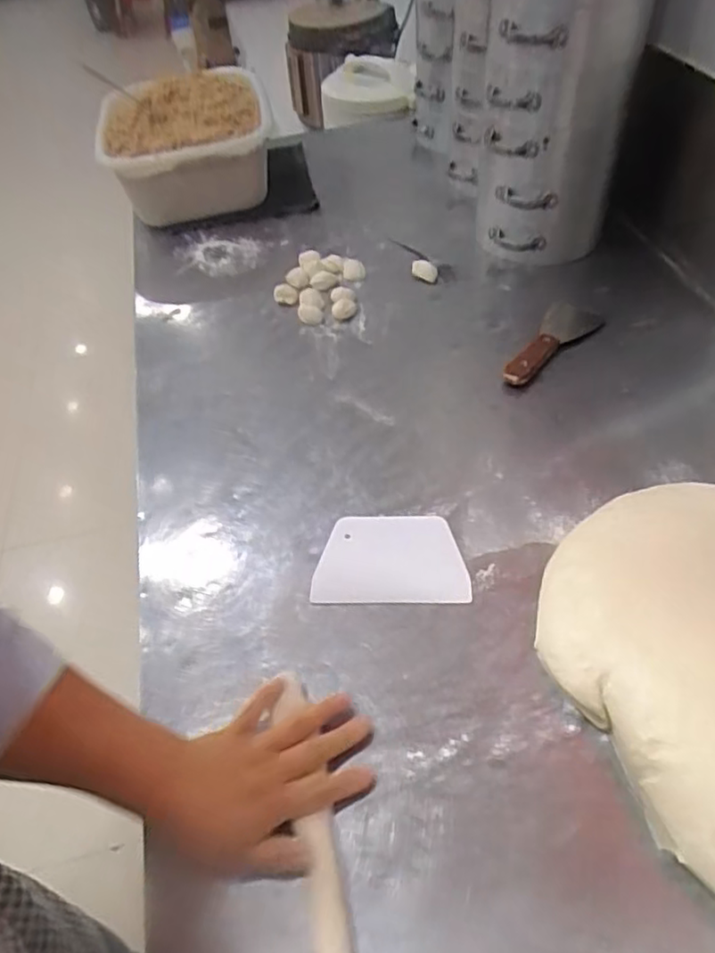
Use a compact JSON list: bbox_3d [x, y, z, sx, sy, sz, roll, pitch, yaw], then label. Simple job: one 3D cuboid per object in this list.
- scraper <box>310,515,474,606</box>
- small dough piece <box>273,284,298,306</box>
[{"bbox_3d":[0.032,0.079,0.627,0.143,0.005,0.097,-1,46,4],"label":"scraper"},{"bbox_3d":[-0.105,-0.267,0.934,0.033,0.015,0.033,-3,49,3],"label":"small dough piece"}]

